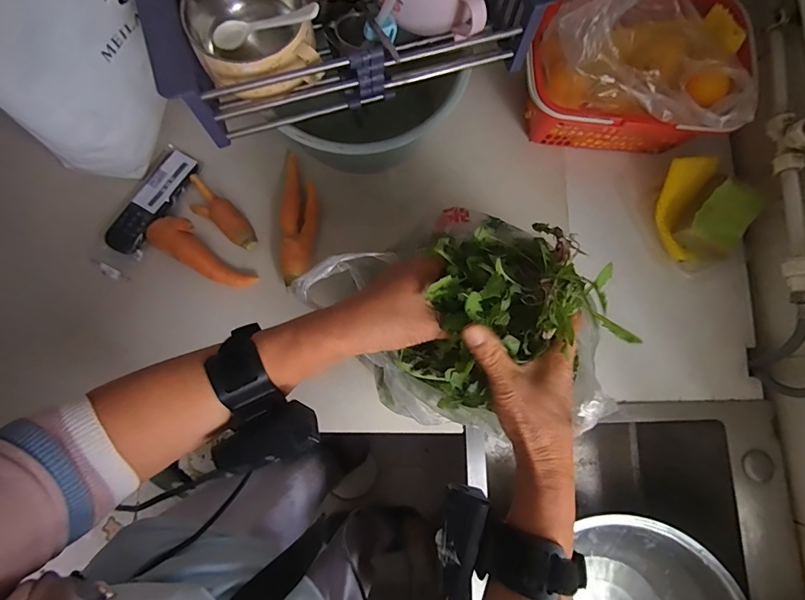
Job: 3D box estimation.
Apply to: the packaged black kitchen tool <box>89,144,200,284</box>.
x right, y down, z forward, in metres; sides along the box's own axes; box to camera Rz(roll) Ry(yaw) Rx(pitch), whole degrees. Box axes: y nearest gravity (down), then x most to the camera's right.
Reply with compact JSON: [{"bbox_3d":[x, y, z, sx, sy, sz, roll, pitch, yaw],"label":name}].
[{"bbox_3d":[-0.334,-0.116,0.543,0.057,0.026,0.185,28,81,4],"label":"packaged black kitchen tool"}]

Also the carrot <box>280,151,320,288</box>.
[{"bbox_3d":[-0.131,-0.106,0.530,0.043,0.034,0.178,0,80,-1],"label":"carrot"}]

